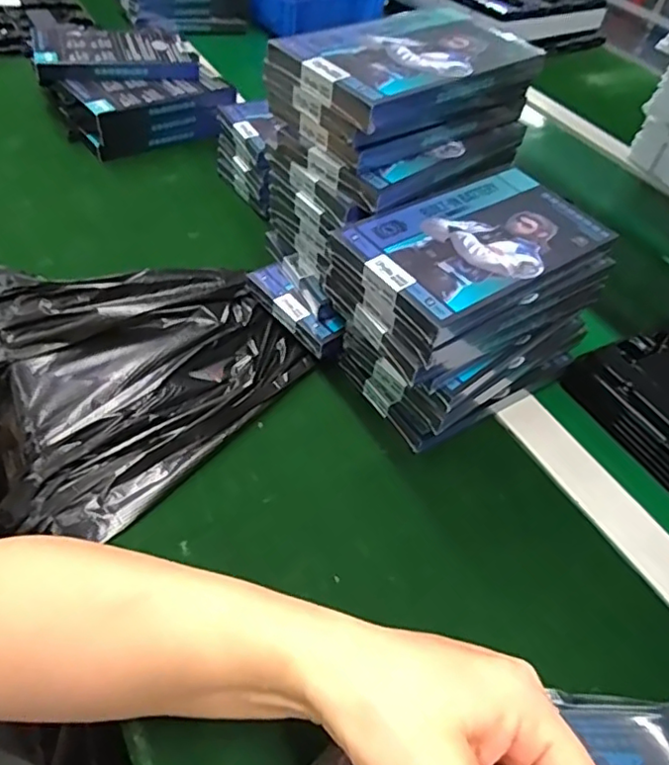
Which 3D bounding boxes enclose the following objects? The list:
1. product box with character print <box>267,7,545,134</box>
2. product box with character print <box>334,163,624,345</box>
[{"bbox_3d":[0.053,-0.211,0.389,0.164,0.019,0.096,-28,59,-26],"label":"product box with character print"},{"bbox_3d":[0.092,-0.089,0.372,0.161,0.014,0.092,-28,59,-26],"label":"product box with character print"}]

